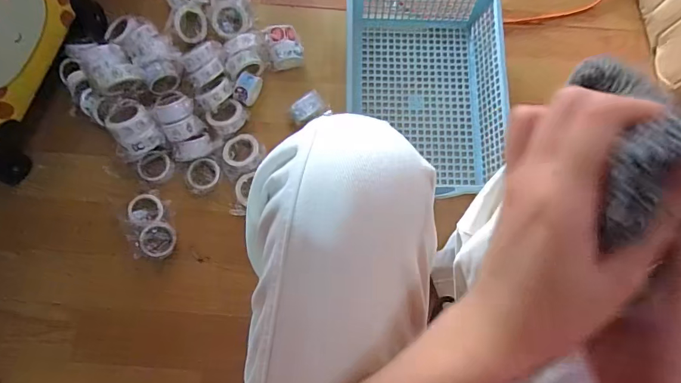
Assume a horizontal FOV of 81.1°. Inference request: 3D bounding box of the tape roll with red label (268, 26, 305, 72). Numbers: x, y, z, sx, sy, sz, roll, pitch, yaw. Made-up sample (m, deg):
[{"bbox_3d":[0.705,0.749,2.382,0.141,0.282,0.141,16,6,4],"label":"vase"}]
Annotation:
[{"bbox_3d":[-0.093,-0.246,0.685,0.053,0.051,0.058,-10,77,-3],"label":"tape roll with red label"}]

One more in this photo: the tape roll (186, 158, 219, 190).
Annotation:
[{"bbox_3d":[-0.222,-0.028,0.642,0.052,0.012,0.050,-13,77,-3],"label":"tape roll"}]

